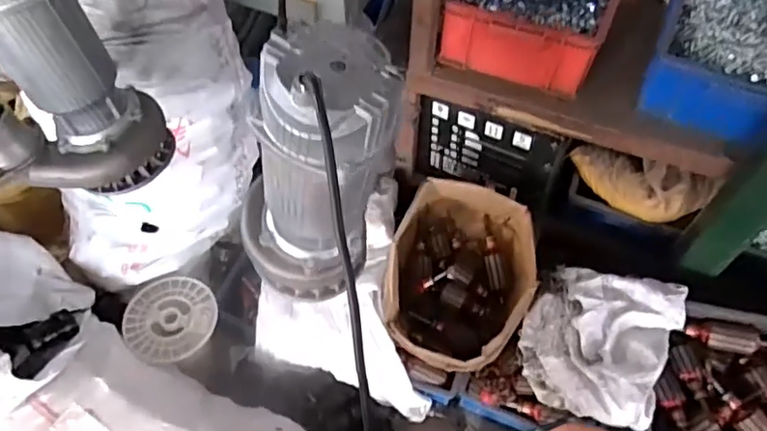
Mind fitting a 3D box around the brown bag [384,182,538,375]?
[{"bbox_3d":[0.167,0.124,1.265,0.292,0.206,0.386,11,59,6],"label":"brown bag"}]

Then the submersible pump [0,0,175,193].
[{"bbox_3d":[-0.458,-0.176,0.765,0.171,0.362,0.221,37,65,20],"label":"submersible pump"}]

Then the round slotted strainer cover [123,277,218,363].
[{"bbox_3d":[-0.479,0.227,1.317,0.200,0.041,0.200,0,59,0],"label":"round slotted strainer cover"}]

